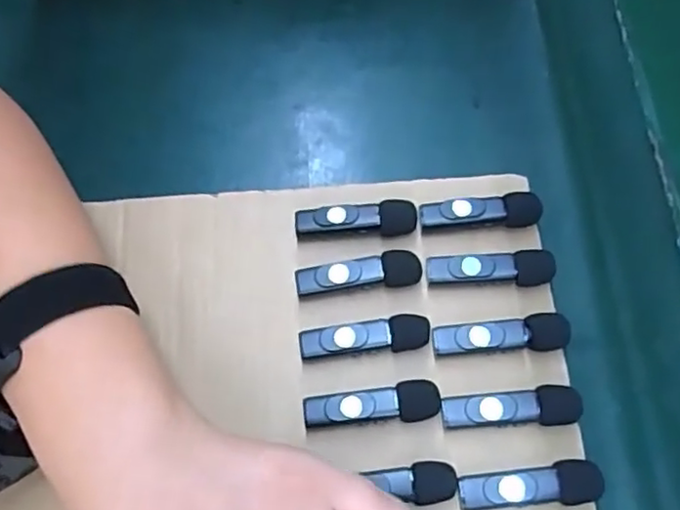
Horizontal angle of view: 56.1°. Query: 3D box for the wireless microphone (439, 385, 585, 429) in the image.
[{"bbox_3d":[0.082,0.074,0.308,0.066,0.017,0.018,-1,68,-1],"label":"wireless microphone"}]

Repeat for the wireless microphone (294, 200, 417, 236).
[{"bbox_3d":[0.009,-0.020,0.347,0.064,0.014,0.017,1,68,0],"label":"wireless microphone"}]

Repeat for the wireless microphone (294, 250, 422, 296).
[{"bbox_3d":[0.010,0.011,0.334,0.064,0.017,0.016,-9,68,-4],"label":"wireless microphone"}]

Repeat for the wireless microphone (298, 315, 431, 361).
[{"bbox_3d":[0.012,0.042,0.322,0.065,0.019,0.017,-5,68,-2],"label":"wireless microphone"}]

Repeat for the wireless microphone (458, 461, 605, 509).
[{"bbox_3d":[0.087,0.107,0.295,0.063,0.013,0.018,-5,68,-2],"label":"wireless microphone"}]

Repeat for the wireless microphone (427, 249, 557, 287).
[{"bbox_3d":[0.079,0.008,0.335,0.065,0.016,0.017,-1,68,-1],"label":"wireless microphone"}]

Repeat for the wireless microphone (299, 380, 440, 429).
[{"bbox_3d":[0.016,0.074,0.311,0.064,0.018,0.018,-5,68,-2],"label":"wireless microphone"}]

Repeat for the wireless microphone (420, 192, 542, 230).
[{"bbox_3d":[0.076,-0.023,0.347,0.063,0.015,0.015,0,68,0],"label":"wireless microphone"}]

